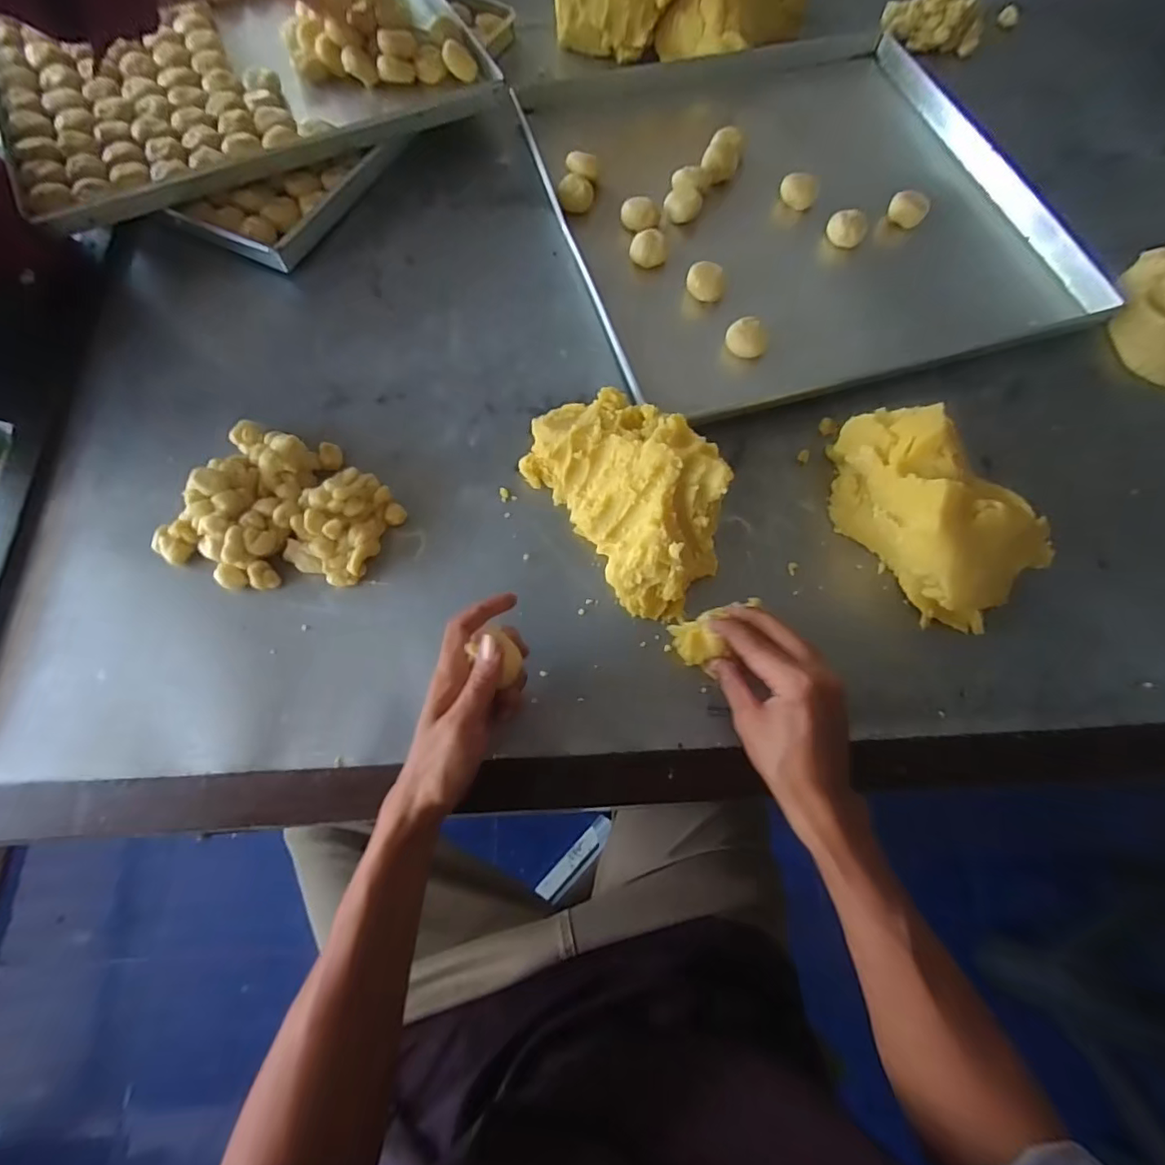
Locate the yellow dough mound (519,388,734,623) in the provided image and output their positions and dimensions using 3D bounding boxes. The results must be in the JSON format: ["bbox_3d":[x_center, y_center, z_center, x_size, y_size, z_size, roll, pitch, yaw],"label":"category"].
[{"bbox_3d":[0.043,-0.083,0.468,0.122,0.077,0.227,-33,75,-12],"label":"yellow dough mound"}]

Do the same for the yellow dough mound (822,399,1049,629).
[{"bbox_3d":[0.289,-0.064,0.463,0.112,0.085,0.193,-38,75,-13],"label":"yellow dough mound"}]

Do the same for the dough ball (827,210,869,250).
[{"bbox_3d":[0.285,-0.381,0.602,0.039,0.036,0.032,25,72,7],"label":"dough ball"}]

